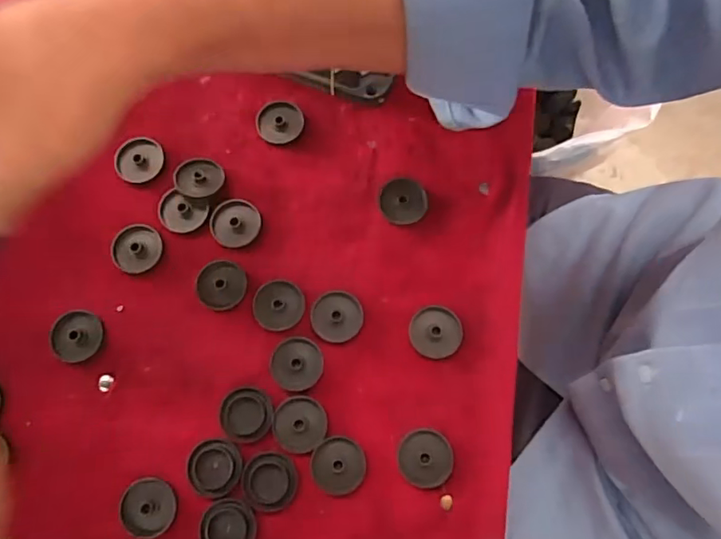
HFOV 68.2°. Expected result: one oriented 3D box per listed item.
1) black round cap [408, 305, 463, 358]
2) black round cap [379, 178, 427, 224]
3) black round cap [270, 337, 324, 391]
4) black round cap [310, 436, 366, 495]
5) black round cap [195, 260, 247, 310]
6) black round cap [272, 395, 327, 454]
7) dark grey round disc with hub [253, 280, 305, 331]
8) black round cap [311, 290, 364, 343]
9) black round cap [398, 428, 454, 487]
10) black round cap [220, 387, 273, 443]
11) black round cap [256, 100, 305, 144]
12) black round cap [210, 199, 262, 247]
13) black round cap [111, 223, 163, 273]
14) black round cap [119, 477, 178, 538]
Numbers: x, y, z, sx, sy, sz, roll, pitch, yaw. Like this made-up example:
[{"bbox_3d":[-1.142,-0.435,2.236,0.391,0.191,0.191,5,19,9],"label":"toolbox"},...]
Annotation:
[{"bbox_3d":[0.048,0.039,0.341,0.033,0.004,0.033,0,76,1],"label":"black round cap"},{"bbox_3d":[0.030,-0.047,0.366,0.031,0.007,0.032,0,76,1],"label":"black round cap"},{"bbox_3d":[-0.040,0.059,0.336,0.032,0.004,0.032,0,76,1],"label":"black round cap"},{"bbox_3d":[-0.014,0.119,0.323,0.032,0.005,0.032,0,76,1],"label":"black round cap"},{"bbox_3d":[-0.092,0.010,0.350,0.032,0.004,0.032,0,76,1],"label":"black round cap"},{"bbox_3d":[-0.037,0.095,0.328,0.032,0.004,0.032,0,76,1],"label":"black round cap"},{"bbox_3d":[-0.053,0.023,0.346,0.032,0.004,0.032,0,76,1],"label":"dark grey round disc with hub"},{"bbox_3d":[-0.015,0.030,0.343,0.033,0.004,0.033,0,76,1],"label":"black round cap"},{"bbox_3d":[0.039,0.114,0.323,0.032,0.005,0.033,0,76,1],"label":"black round cap"},{"bbox_3d":[-0.071,0.090,0.331,0.032,0.004,0.032,0,76,1],"label":"black round cap"},{"bbox_3d":[-0.057,-0.105,0.378,0.032,0.009,0.028,-4,76,0],"label":"black round cap"},{"bbox_3d":[-0.085,-0.032,0.360,0.033,0.004,0.033,0,76,1],"label":"black round cap"},{"bbox_3d":[-0.150,-0.014,0.357,0.033,0.005,0.033,0,76,1],"label":"black round cap"},{"bbox_3d":[-0.127,0.142,0.318,0.033,0.005,0.032,0,76,1],"label":"black round cap"}]

